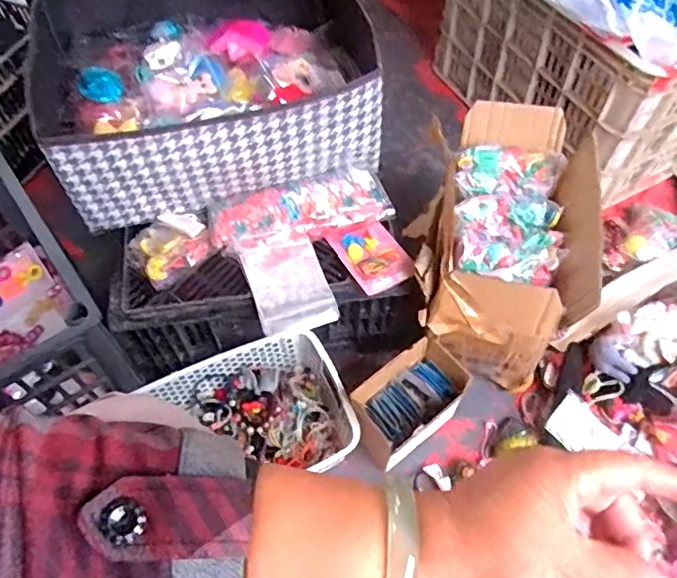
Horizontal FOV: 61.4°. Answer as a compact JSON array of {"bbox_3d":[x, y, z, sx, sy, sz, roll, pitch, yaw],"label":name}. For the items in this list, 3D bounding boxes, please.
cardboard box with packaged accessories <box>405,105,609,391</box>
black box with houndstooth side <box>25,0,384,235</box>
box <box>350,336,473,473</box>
[{"bbox_3d":[0.217,-0.070,0.800,0.211,0.202,0.339,8,59,6],"label":"cardboard box with packaged accessories"},{"bbox_3d":[-0.185,-0.296,0.796,0.420,0.145,0.366,-14,59,-8],"label":"black box with houndstooth side"},{"bbox_3d":[0.097,0.141,0.749,0.165,0.074,0.090,-33,63,-18],"label":"box"}]

